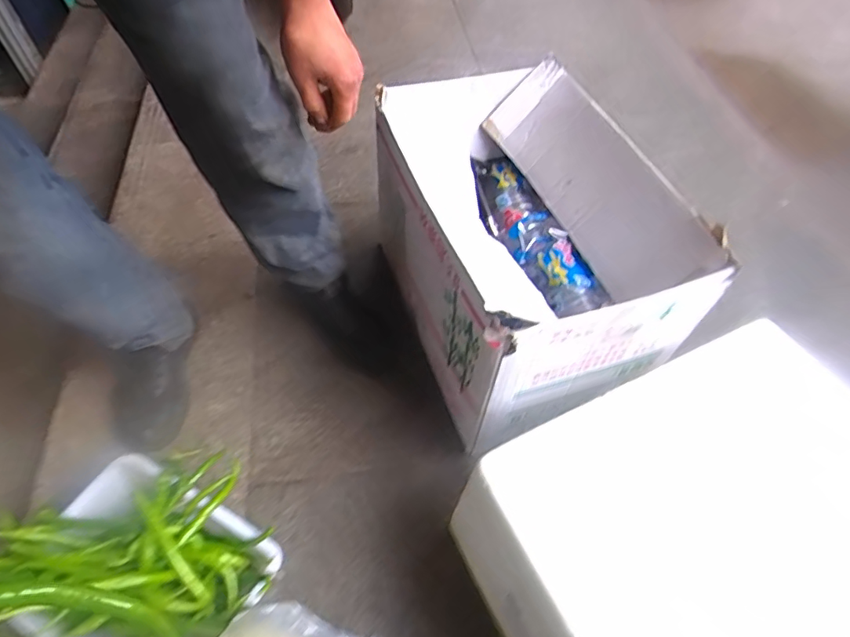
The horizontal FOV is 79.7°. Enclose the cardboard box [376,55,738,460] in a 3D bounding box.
[{"bbox_3d":[0.138,-0.114,0.790,0.320,0.284,0.465,-15,57,-13],"label":"cardboard box"}]

